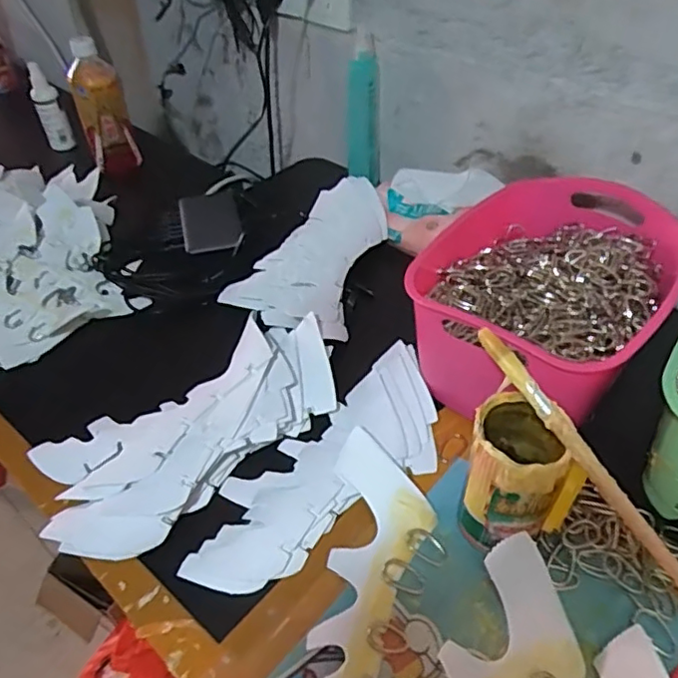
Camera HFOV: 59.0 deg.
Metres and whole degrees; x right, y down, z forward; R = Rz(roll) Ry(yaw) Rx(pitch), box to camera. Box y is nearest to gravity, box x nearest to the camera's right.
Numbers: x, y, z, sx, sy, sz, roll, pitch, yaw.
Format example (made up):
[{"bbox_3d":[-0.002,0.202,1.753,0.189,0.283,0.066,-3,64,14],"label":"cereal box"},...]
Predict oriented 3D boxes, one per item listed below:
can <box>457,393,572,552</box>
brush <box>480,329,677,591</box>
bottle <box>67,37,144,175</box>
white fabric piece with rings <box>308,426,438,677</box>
[{"bbox_3d":[0.126,0.099,0.442,0.060,0.116,0.073,8,47,10],"label":"can"},{"bbox_3d":[0.174,0.102,0.375,0.010,0.011,0.265,-32,79,-25],"label":"brush"},{"bbox_3d":[-0.338,-0.335,0.853,0.063,0.154,0.076,-15,46,-13],"label":"bottle"},{"bbox_3d":[0.022,0.175,0.444,0.079,0.018,0.231,7,47,9],"label":"white fabric piece with rings"}]

